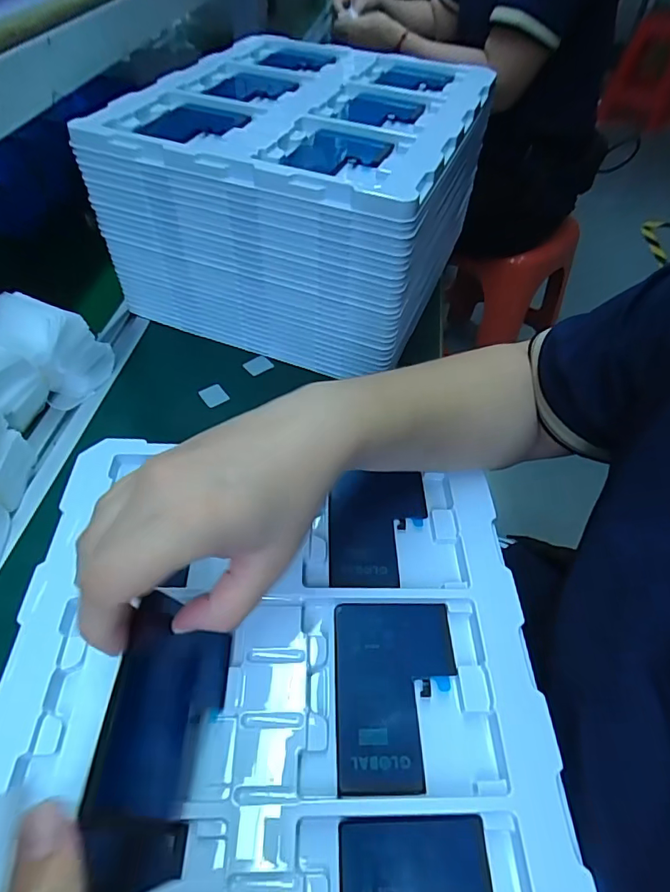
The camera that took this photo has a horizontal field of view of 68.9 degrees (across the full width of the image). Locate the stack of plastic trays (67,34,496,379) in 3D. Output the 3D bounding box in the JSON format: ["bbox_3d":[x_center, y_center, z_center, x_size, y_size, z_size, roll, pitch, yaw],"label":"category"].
[{"bbox_3d":[-0.022,-0.264,0.491,0.288,0.153,0.310,20,52,9],"label":"stack of plastic trays"}]

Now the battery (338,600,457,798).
[{"bbox_3d":[0.033,0.129,0.260,0.065,0.004,0.090,2,52,-4],"label":"battery"}]

